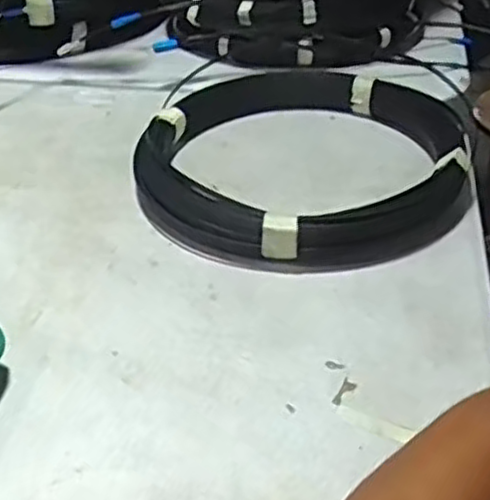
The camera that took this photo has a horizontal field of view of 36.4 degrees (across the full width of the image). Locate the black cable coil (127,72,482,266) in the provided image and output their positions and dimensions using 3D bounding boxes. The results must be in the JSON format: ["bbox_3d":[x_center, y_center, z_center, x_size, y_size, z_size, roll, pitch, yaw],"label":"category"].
[{"bbox_3d":[0.052,-0.085,0.661,0.275,0.044,0.282,-1,37,1],"label":"black cable coil"}]

